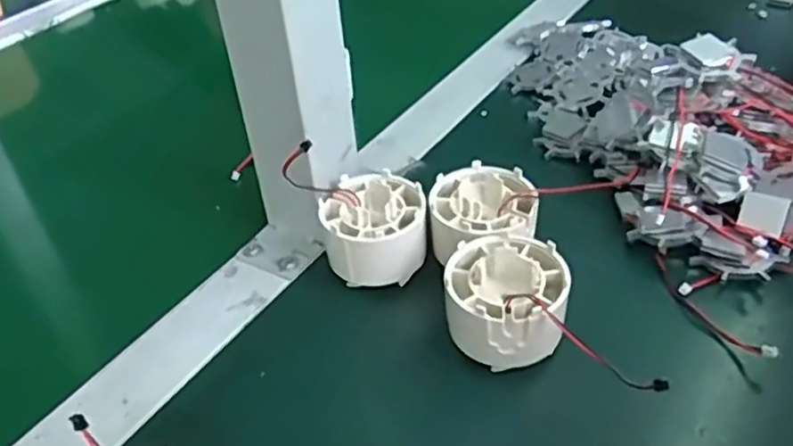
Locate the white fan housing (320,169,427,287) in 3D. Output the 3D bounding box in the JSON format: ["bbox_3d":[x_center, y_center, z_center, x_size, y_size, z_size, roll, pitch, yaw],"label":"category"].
[{"bbox_3d":[-0.011,0.004,0.344,0.049,0.035,0.056,-6,40,0],"label":"white fan housing"}]

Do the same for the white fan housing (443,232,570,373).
[{"bbox_3d":[0.047,0.035,0.300,0.052,0.033,0.057,5,41,13],"label":"white fan housing"}]

